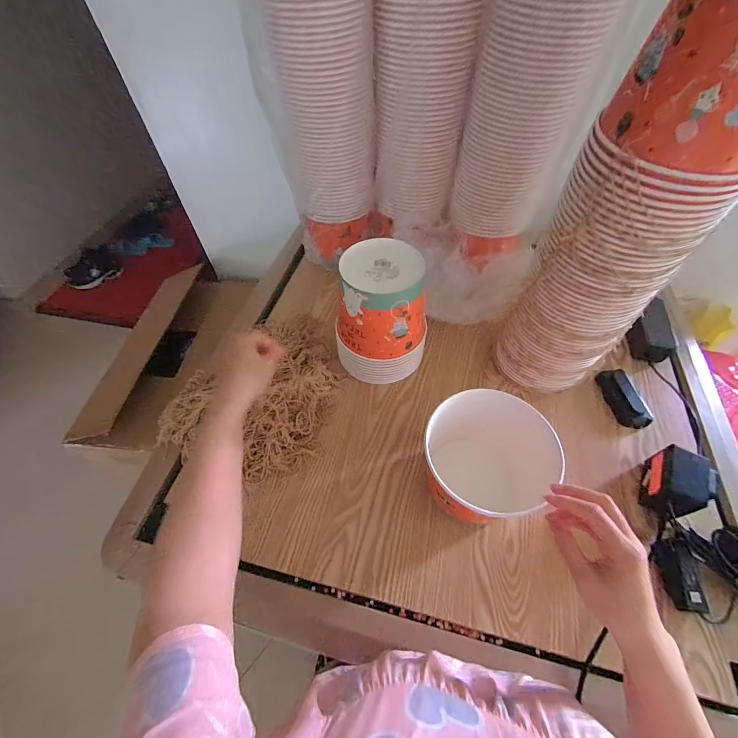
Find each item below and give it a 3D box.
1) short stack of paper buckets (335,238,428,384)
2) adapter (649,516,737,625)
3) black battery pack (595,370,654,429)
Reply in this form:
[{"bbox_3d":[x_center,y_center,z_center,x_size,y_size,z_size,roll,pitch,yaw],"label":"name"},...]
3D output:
[{"bbox_3d":[0.026,-0.088,0.583,0.151,0.204,0.142,8,56,6],"label":"short stack of paper buckets"},{"bbox_3d":[0.464,0.265,0.423,0.175,0.049,0.132,5,56,4],"label":"adapter"},{"bbox_3d":[0.442,0.048,0.586,0.040,0.034,0.109,-8,56,-5],"label":"black battery pack"}]

